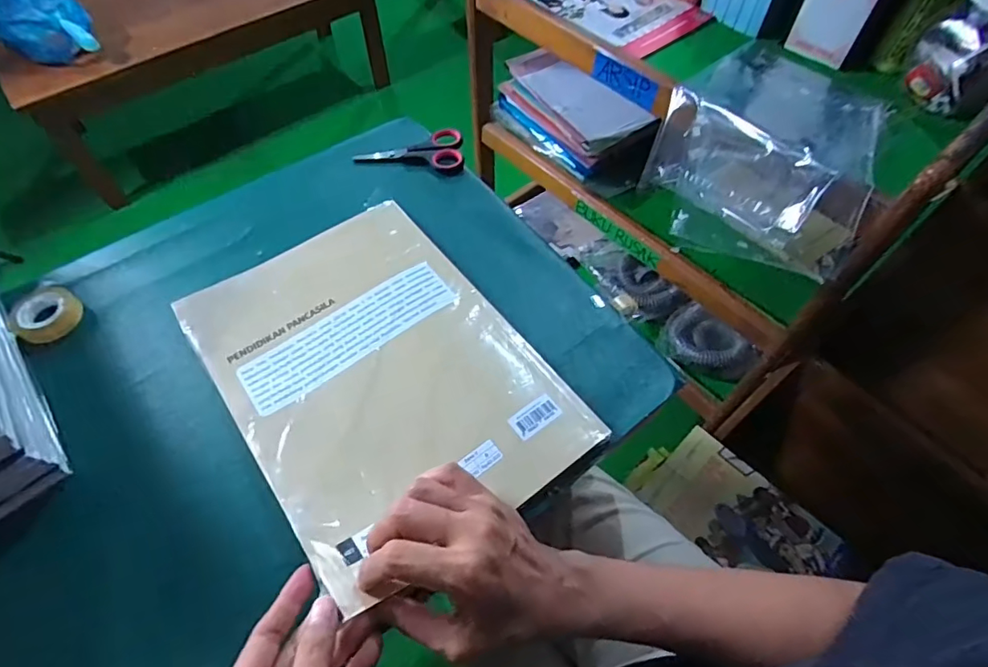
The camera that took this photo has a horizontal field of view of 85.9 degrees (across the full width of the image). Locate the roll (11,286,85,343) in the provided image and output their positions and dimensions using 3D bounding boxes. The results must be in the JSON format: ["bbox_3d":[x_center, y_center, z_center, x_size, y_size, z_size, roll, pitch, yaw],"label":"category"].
[{"bbox_3d":[-0.371,-0.017,0.438,0.049,0.015,0.048,0,58,0],"label":"roll"}]

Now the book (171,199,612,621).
[{"bbox_3d":[-0.086,0.025,0.400,0.205,0.018,0.284,-33,64,-19],"label":"book"}]

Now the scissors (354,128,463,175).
[{"bbox_3d":[-0.087,-0.186,0.543,0.110,0.013,0.053,-4,58,-2],"label":"scissors"}]

